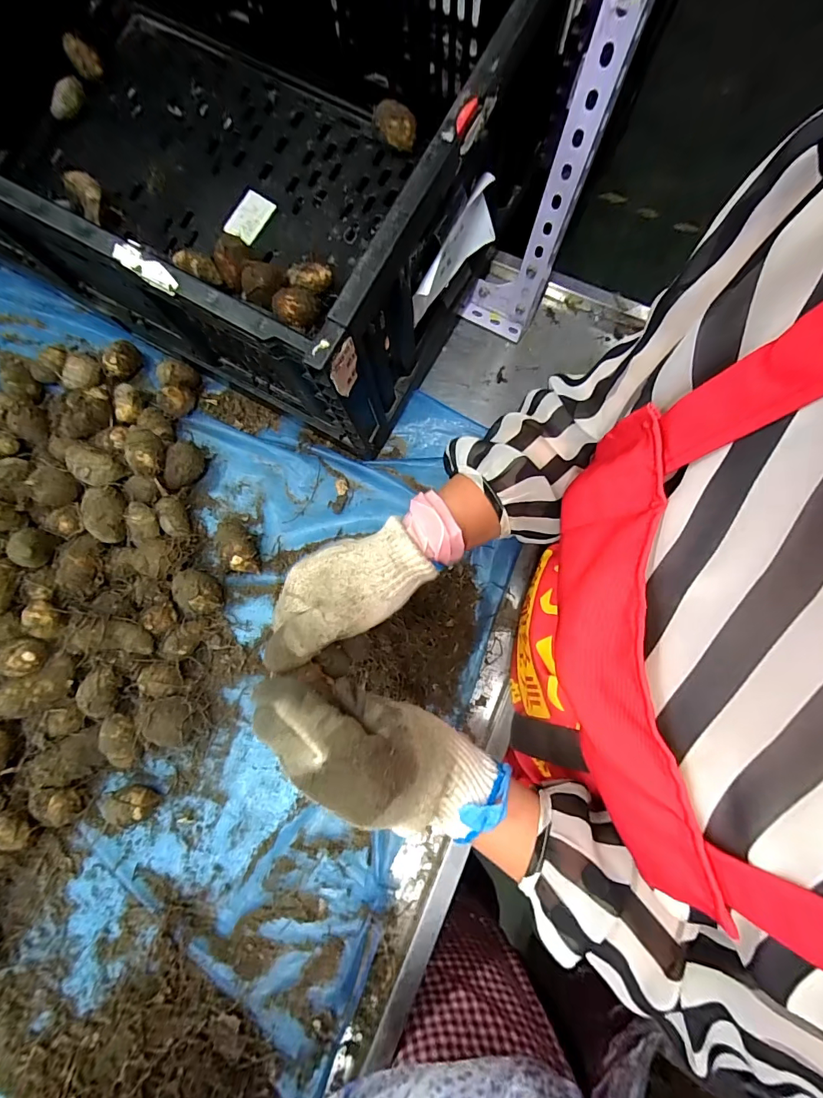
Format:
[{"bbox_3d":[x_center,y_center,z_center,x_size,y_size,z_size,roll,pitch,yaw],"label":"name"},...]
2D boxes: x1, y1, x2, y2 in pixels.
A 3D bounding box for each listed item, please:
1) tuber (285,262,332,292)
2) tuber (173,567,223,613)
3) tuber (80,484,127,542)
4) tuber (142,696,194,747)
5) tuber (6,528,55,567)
[{"bbox_3d":[-0.116,-0.309,0.493,0.049,0.026,0.022,3,78,1],"label":"tuber"},{"bbox_3d":[-0.218,0.045,0.447,0.050,0.036,0.039,18,79,2],"label":"tuber"},{"bbox_3d":[-0.305,-0.036,0.429,0.031,0.027,0.052,3,78,1],"label":"tuber"},{"bbox_3d":[-0.235,0.166,0.420,0.044,0.036,0.046,15,79,1],"label":"tuber"},{"bbox_3d":[-0.364,-0.002,0.407,0.033,0.029,0.036,18,78,4],"label":"tuber"}]

